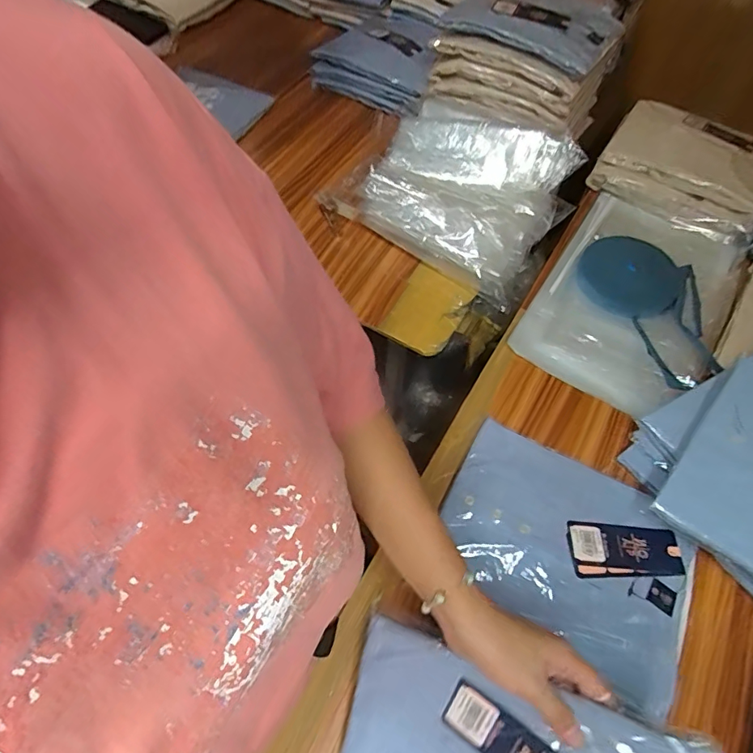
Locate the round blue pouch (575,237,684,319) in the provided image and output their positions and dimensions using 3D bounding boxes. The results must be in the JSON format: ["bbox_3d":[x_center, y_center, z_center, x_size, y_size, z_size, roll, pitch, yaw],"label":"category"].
[{"bbox_3d":[0.360,-0.145,0.668,0.134,0.021,0.134,1,60,-2],"label":"round blue pouch"}]

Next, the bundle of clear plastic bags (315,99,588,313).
[{"bbox_3d":[0.125,-0.292,0.719,0.331,0.101,0.261,37,65,17],"label":"bundle of clear plastic bags"}]

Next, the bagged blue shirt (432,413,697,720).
[{"bbox_3d":[0.194,0.177,0.494,0.250,0.029,0.190,28,63,13],"label":"bagged blue shirt"}]

